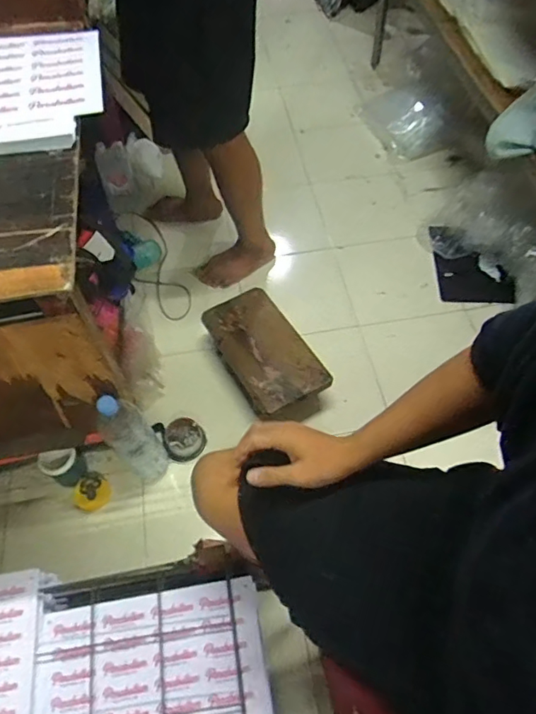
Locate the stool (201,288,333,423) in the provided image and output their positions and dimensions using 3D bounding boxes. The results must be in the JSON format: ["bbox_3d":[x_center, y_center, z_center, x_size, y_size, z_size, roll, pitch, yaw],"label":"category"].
[{"bbox_3d":[-0.008,-0.005,1.258,0.194,0.107,0.349,-30,61,-16],"label":"stool"}]

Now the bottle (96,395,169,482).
[{"bbox_3d":[-0.270,0.167,1.035,0.087,0.333,0.072,-36,63,-19],"label":"bottle"}]

